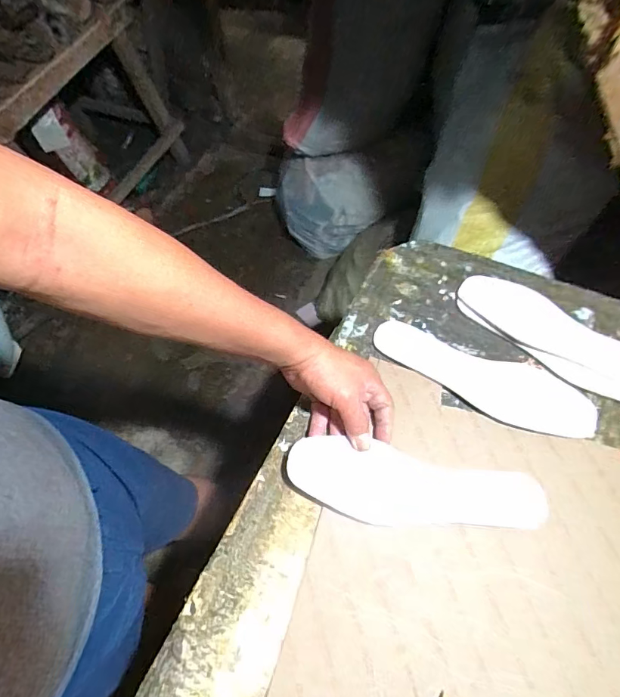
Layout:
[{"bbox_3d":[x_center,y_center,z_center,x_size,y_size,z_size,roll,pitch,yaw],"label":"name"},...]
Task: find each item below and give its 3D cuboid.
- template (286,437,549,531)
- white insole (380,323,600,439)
[{"bbox_3d":[0.103,0.143,0.427,0.250,0.011,0.073,11,65,5],"label":"template"},{"bbox_3d":[0.193,0.035,0.488,0.249,0.004,0.077,20,64,14],"label":"white insole"}]

